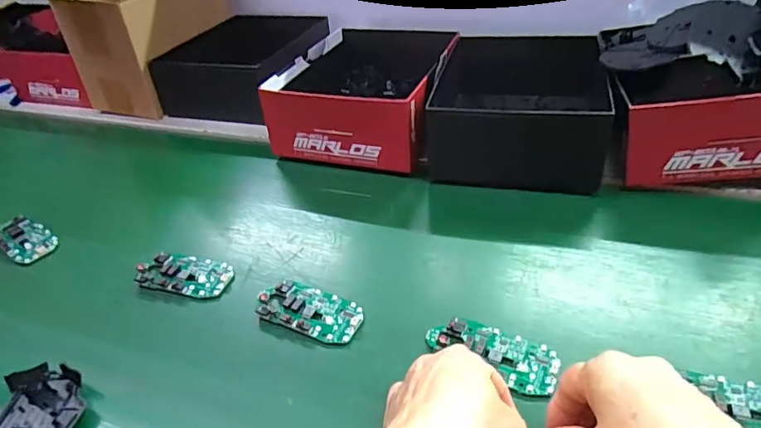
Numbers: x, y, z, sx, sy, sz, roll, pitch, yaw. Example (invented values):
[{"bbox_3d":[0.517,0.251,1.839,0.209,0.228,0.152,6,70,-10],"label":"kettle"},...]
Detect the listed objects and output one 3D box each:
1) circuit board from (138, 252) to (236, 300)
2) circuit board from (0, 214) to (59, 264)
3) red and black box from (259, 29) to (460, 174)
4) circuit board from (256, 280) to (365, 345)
[{"bbox_3d":[-0.183,0.056,0.466,0.085,0.015,0.047,5,41,13],"label":"circuit board"},{"bbox_3d":[-0.385,0.025,0.531,0.082,0.017,0.044,25,49,31],"label":"circuit board"},{"bbox_3d":[-0.015,-0.171,0.657,0.204,0.083,0.263,9,42,17],"label":"red and black box"},{"bbox_3d":[-0.059,0.082,0.419,0.090,0.011,0.045,14,44,22],"label":"circuit board"}]

